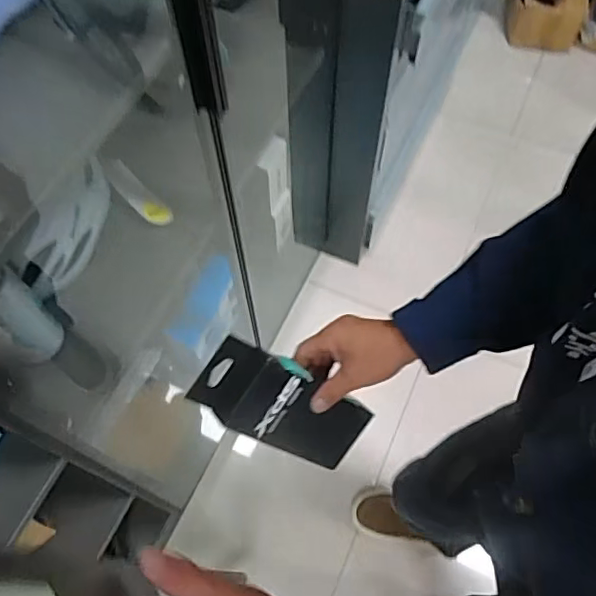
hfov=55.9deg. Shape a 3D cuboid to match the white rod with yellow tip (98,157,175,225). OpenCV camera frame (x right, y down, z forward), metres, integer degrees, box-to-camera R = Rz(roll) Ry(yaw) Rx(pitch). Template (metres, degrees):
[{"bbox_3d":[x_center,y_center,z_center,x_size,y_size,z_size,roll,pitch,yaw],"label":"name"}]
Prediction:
[{"bbox_3d":[-0.239,-0.157,0.835,0.124,0.026,0.036,45,70,-8],"label":"white rod with yellow tip"}]

